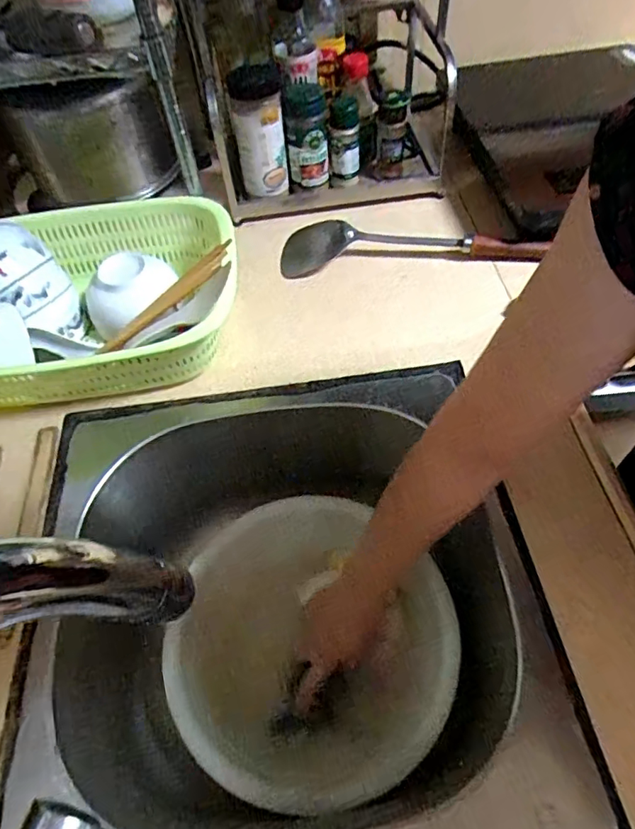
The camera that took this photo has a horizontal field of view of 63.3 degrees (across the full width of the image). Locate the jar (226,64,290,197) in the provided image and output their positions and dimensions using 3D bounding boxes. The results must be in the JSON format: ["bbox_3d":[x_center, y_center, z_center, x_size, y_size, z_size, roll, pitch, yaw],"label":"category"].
[{"bbox_3d":[-0.074,-0.358,0.662,0.063,0.140,0.051,-12,55,-4],"label":"jar"}]

